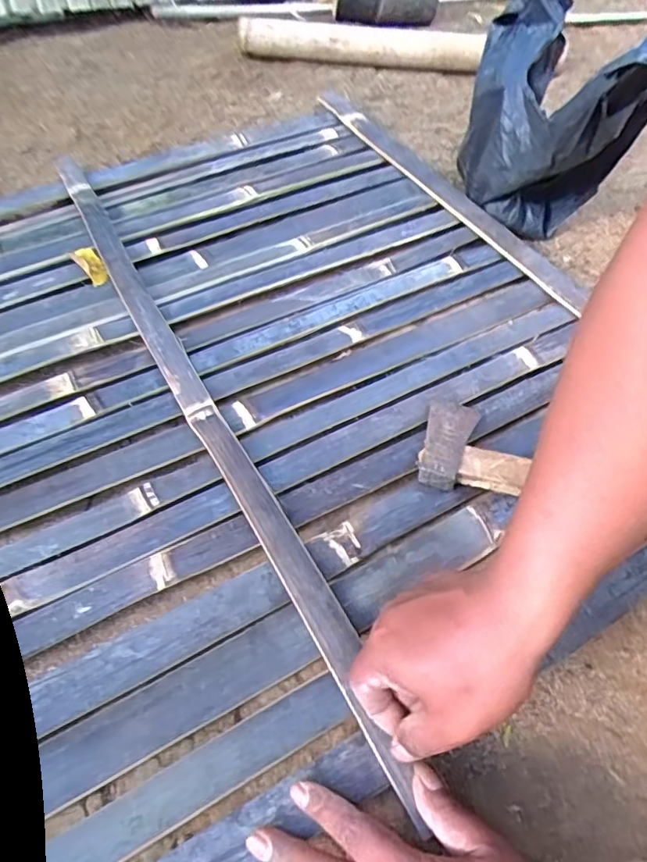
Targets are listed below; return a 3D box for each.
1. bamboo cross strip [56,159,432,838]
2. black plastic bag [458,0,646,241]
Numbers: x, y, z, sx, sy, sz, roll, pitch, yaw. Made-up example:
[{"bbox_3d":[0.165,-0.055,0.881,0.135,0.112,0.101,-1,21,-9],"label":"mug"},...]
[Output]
[{"bbox_3d":[-0.151,-0.074,0.580,0.033,0.018,0.853,-24,56,-17],"label":"bamboo cross strip"},{"bbox_3d":[0.251,-0.356,0.666,0.102,0.212,0.215,-22,56,-15],"label":"black plastic bag"}]

